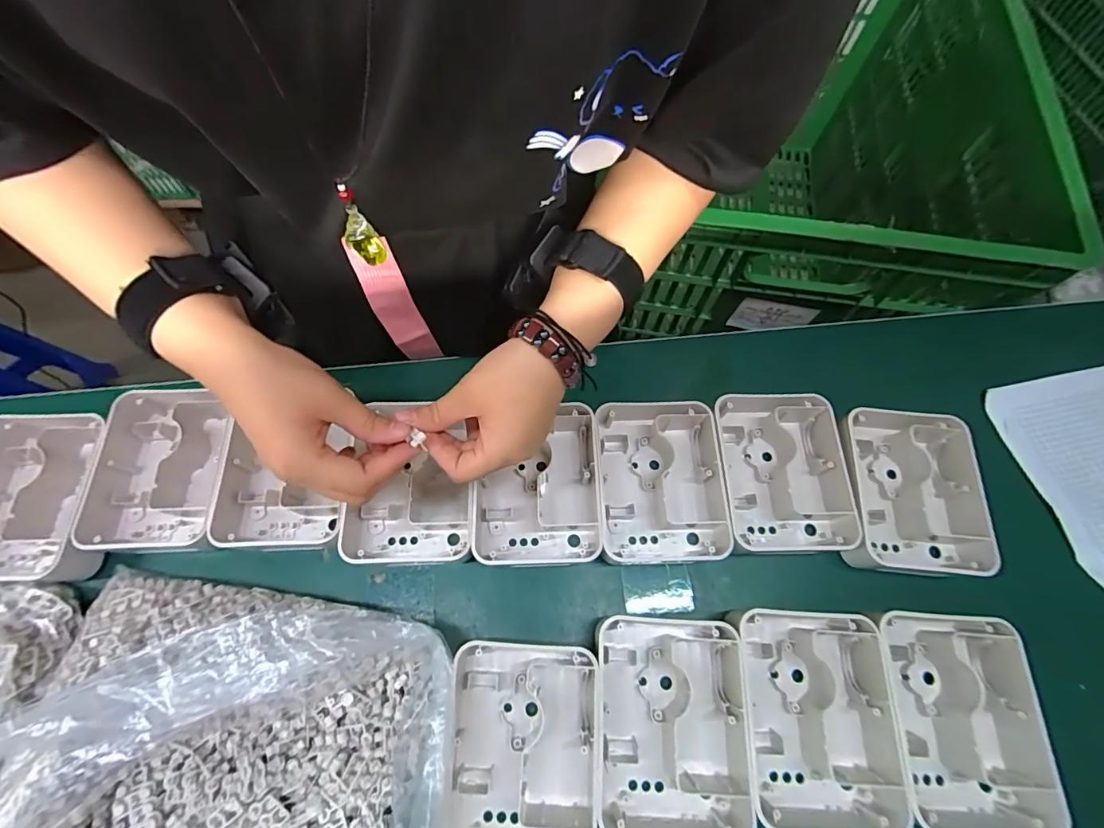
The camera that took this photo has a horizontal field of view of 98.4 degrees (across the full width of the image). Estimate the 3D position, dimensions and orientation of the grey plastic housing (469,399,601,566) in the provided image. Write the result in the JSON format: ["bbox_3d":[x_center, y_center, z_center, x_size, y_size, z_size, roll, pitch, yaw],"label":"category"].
[{"bbox_3d":[-0.013,0.056,0.391,0.098,0.040,0.128,-2,68,-3],"label":"grey plastic housing"}]

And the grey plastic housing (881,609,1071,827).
[{"bbox_3d":[0.277,0.208,0.331,0.090,0.051,0.129,8,68,1],"label":"grey plastic housing"}]

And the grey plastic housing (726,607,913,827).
[{"bbox_3d":[0.176,0.207,0.329,0.098,0.038,0.134,4,68,-1],"label":"grey plastic housing"}]

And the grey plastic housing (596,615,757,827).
[{"bbox_3d":[0.079,0.212,0.327,0.097,0.035,0.133,1,68,-1],"label":"grey plastic housing"}]

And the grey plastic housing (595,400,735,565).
[{"bbox_3d":[0.086,0.054,0.395,0.099,0.037,0.133,-1,68,-3],"label":"grey plastic housing"}]

